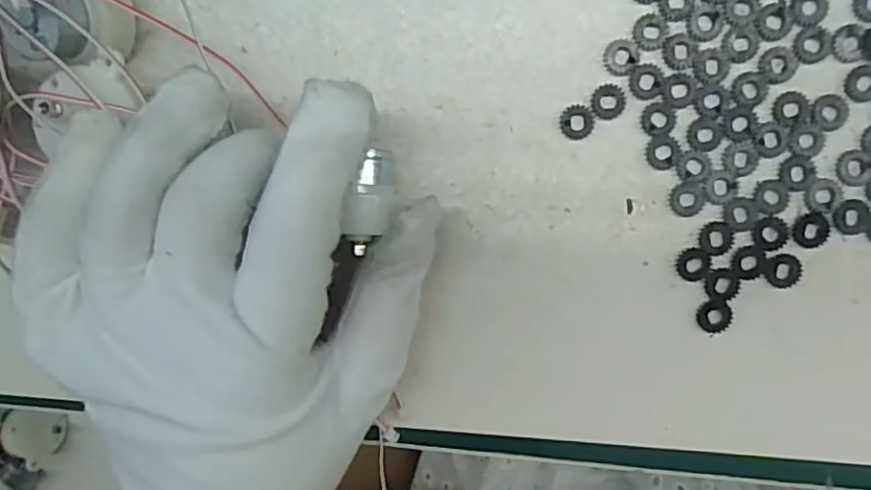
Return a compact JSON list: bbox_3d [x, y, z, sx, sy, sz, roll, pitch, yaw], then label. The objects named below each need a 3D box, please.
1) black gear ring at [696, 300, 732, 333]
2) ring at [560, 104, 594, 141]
[{"bbox_3d":[0.088,0.023,0.203,0.011,0.004,0.011,1,98,6],"label":"black gear ring"},{"bbox_3d":[0.044,-0.038,0.201,0.010,0.004,0.011,1,98,6],"label":"ring"}]

